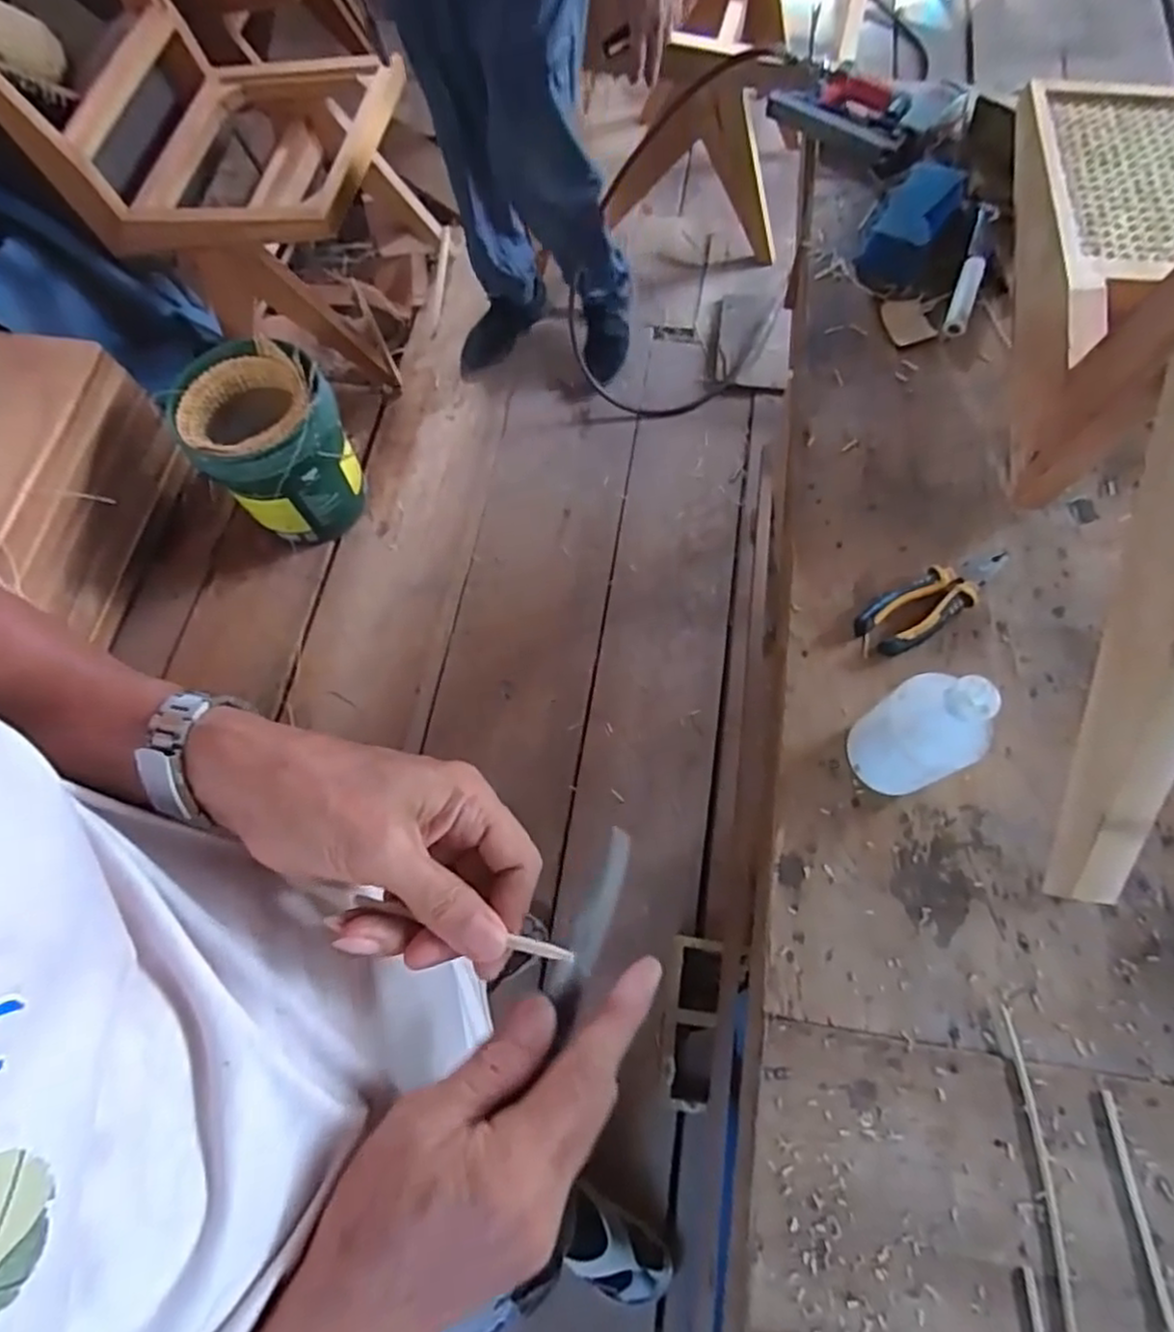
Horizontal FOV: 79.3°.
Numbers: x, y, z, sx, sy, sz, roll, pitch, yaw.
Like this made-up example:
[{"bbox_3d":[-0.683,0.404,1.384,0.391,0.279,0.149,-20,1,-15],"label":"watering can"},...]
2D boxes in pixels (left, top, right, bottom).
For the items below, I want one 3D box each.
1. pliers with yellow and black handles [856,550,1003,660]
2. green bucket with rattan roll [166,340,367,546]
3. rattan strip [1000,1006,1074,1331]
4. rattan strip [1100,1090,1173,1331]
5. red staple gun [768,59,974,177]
[{"bbox_3d":[0.323,-0.063,0.656,0.155,0.017,0.052,-29,70,-9],"label":"pliers with yellow and black handles"},{"bbox_3d":[-0.636,-0.444,1.448,0.276,0.303,0.312,-38,72,-13],"label":"green bucket with rattan roll"},{"bbox_3d":[0.324,0.361,0.504,0.014,0.005,0.209,1,68,3],"label":"rattan strip"},{"bbox_3d":[0.383,0.387,0.488,0.010,0.004,0.162,-2,68,2],"label":"rattan strip"},{"bbox_3d":[0.354,-0.722,0.912,0.143,0.045,0.217,-39,71,-13],"label":"red staple gun"}]

